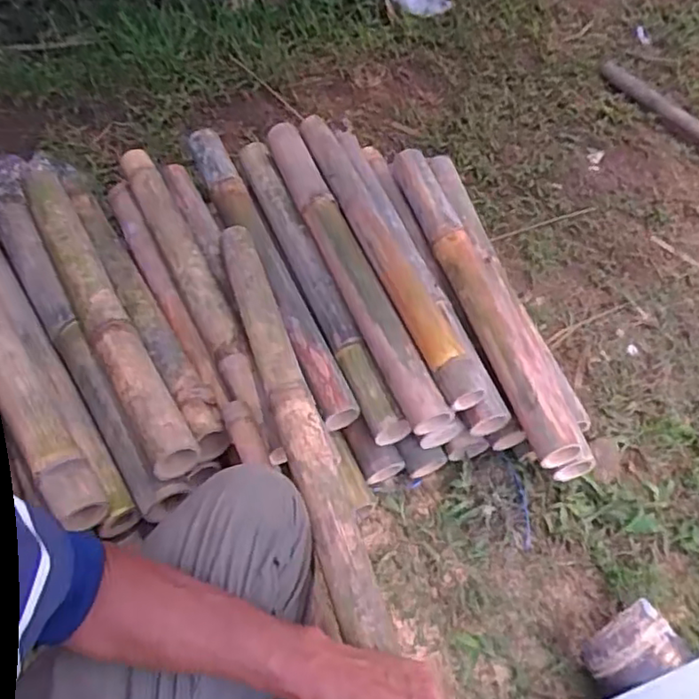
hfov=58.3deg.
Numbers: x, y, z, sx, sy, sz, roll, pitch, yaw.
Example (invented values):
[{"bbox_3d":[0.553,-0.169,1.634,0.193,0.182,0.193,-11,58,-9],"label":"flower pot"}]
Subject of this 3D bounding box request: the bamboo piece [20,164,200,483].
[{"bbox_3d":[-0.359,-0.074,0.879,0.063,0.069,0.615,-24,58,-22],"label":"bamboo piece"}]

